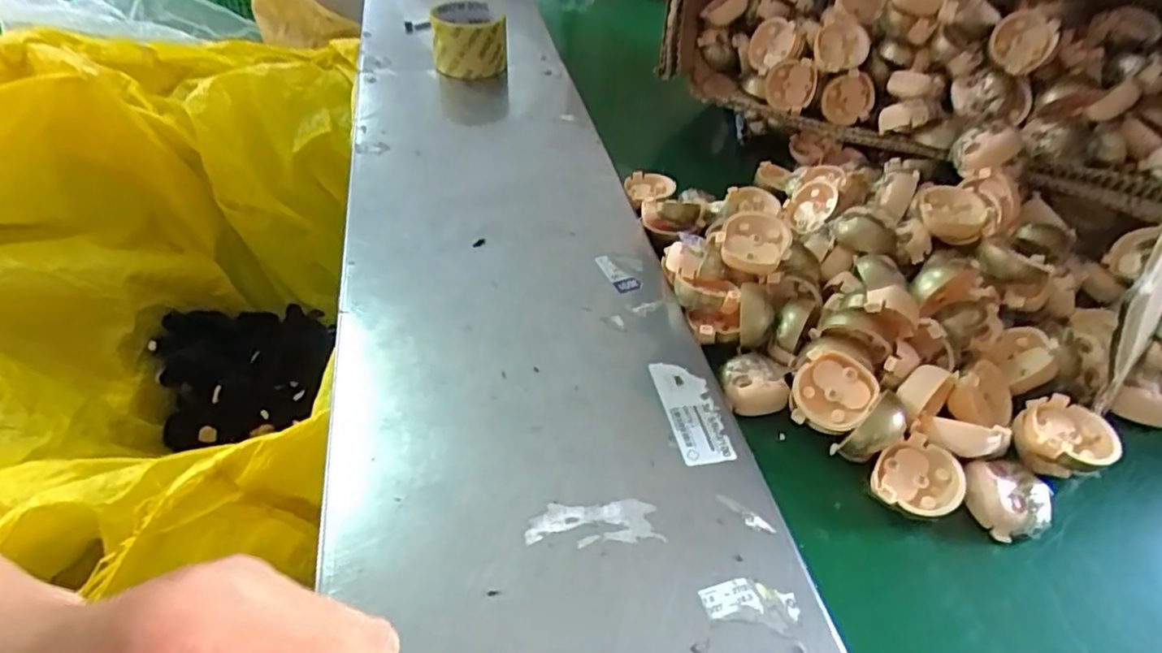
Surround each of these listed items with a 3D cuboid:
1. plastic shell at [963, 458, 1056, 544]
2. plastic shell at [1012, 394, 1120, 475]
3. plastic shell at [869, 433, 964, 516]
[{"bbox_3d":[0.252,0.103,0.379,0.047,0.023,0.048,4,54,-6],"label":"plastic shell"},{"bbox_3d":[0.298,0.069,0.390,0.050,0.025,0.047,35,54,29],"label":"plastic shell"},{"bbox_3d":[0.200,0.095,0.379,0.048,0.025,0.043,-27,52,-26],"label":"plastic shell"}]

